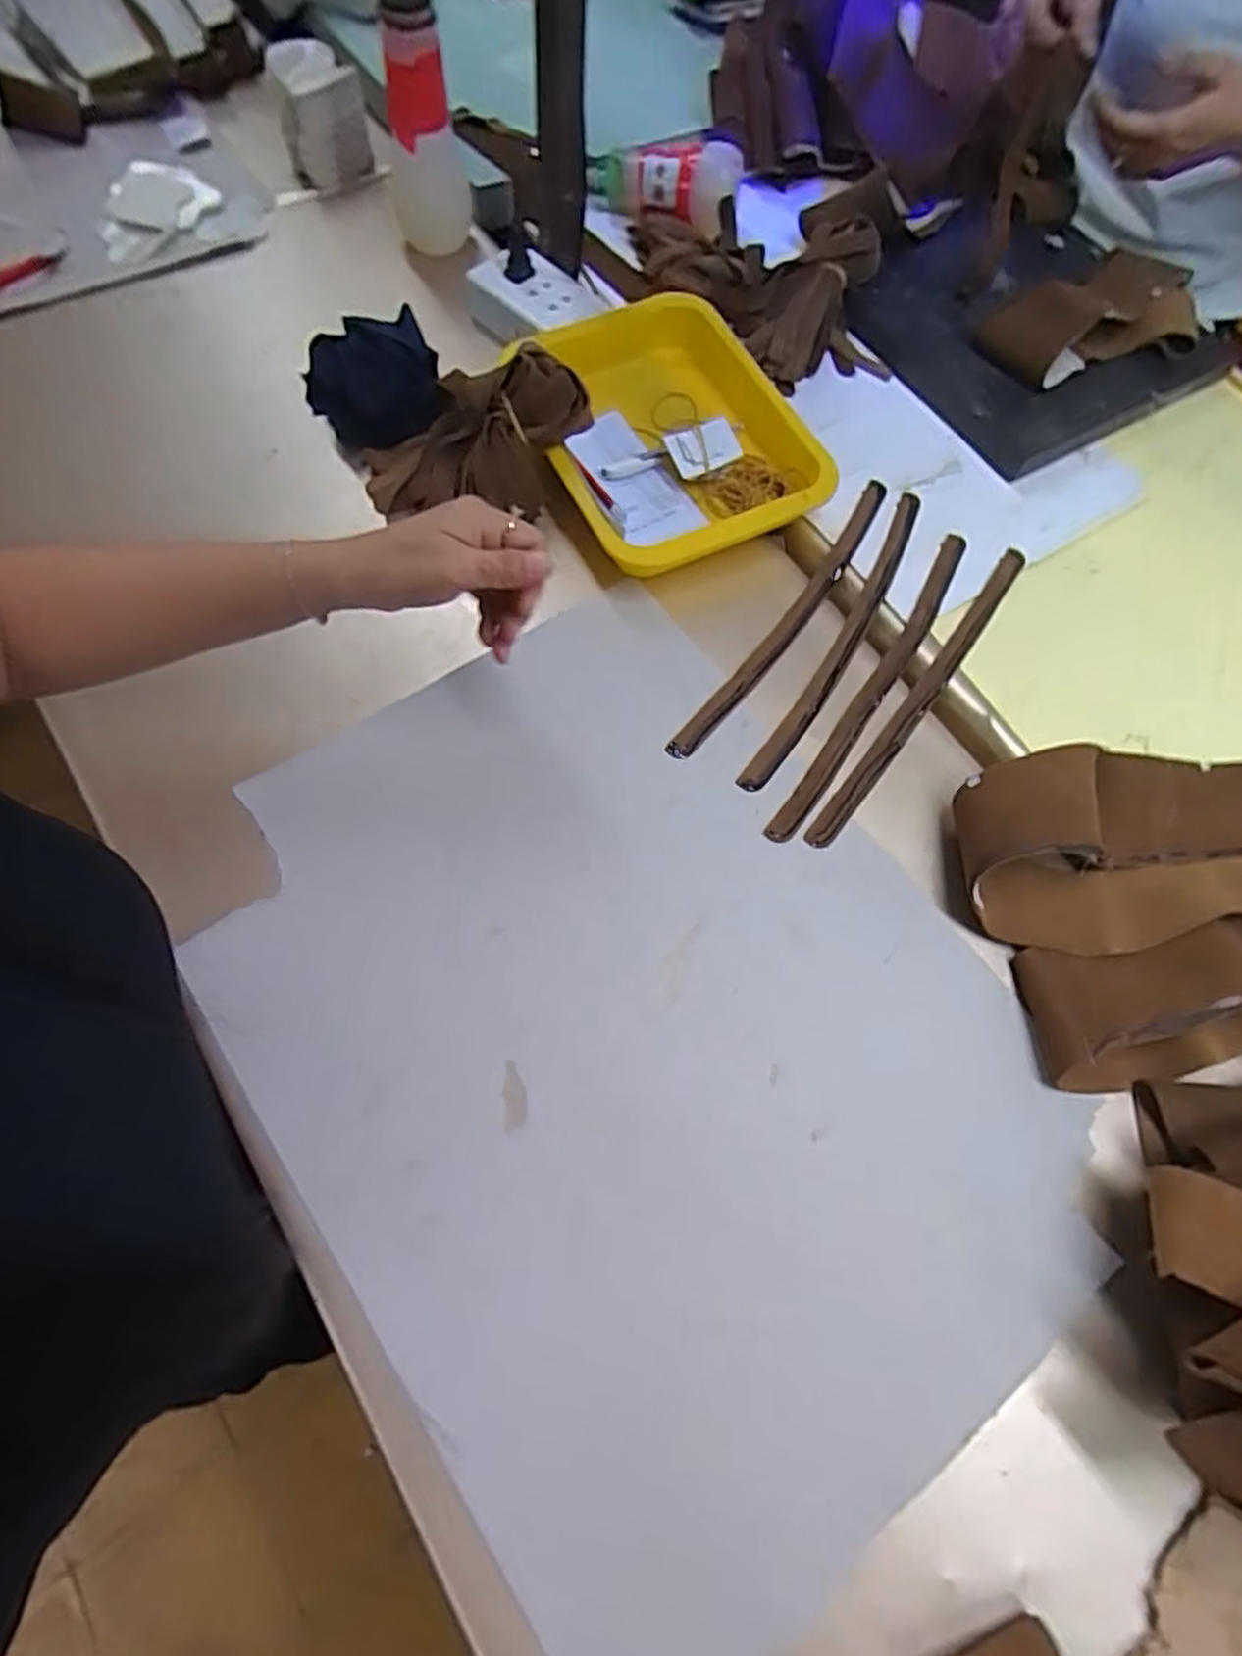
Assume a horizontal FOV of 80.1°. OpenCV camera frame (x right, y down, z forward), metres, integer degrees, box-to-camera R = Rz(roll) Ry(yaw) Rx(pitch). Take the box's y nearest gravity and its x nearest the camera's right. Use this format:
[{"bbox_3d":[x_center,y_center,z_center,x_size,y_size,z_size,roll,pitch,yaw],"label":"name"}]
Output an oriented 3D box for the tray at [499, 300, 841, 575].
[{"bbox_3d":[0.031,-0.319,0.604,0.194,0.052,0.261,-25,69,-13],"label":"tray"}]

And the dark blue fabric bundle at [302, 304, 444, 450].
[{"bbox_3d":[-0.207,-0.377,0.612,0.106,0.042,0.164,-10,66,-7],"label":"dark blue fabric bundle"}]

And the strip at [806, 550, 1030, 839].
[{"bbox_3d":[0.229,-0.106,0.551,0.018,0.009,0.320,35,69,13],"label":"strip"}]

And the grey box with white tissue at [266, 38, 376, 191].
[{"bbox_3d":[-0.287,-0.685,0.712,0.080,0.082,0.065,-11,66,-8],"label":"grey box with white tissue"}]

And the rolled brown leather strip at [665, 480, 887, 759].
[{"bbox_3d":[0.133,-0.167,0.571,0.024,0.011,0.315,33,68,12],"label":"rolled brown leather strip"}]

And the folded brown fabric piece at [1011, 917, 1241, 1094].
[{"bbox_3d":[0.420,0.086,0.469,0.341,0.030,0.087,-12,67,-8],"label":"folded brown fabric piece"}]

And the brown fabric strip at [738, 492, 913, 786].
[{"bbox_3d":[0.170,-0.149,0.563,0.025,0.013,0.311,29,67,10],"label":"brown fabric strip"}]

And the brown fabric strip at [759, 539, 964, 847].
[{"bbox_3d":[0.193,-0.111,0.550,0.025,0.011,0.313,32,68,11],"label":"brown fabric strip"}]

